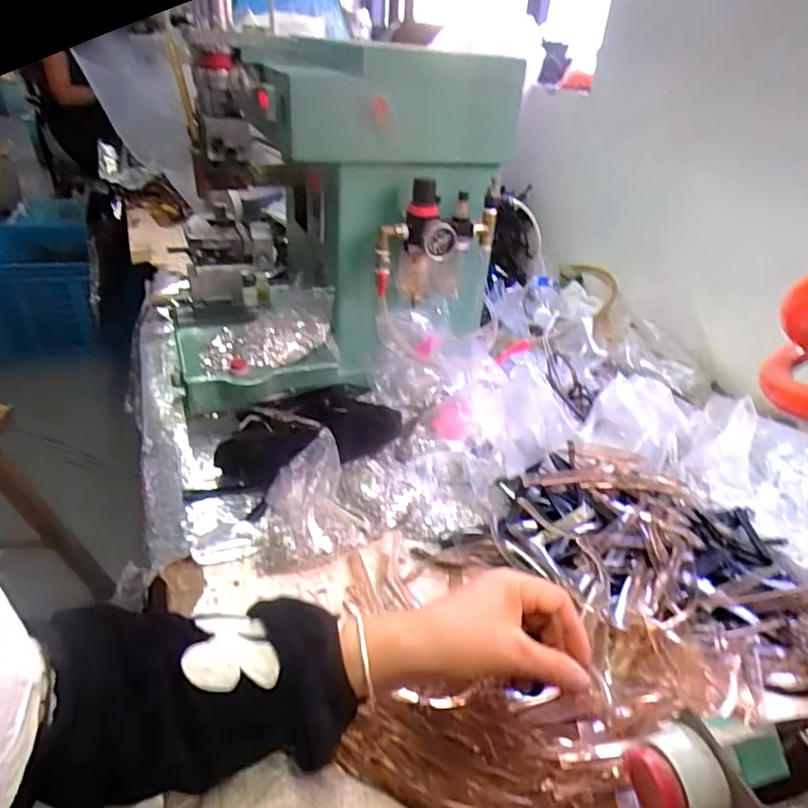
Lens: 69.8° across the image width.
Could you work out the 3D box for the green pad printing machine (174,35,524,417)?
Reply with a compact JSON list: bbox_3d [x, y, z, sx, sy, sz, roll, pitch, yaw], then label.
[{"bbox_3d":[-0.089,-0.223,0.721,0.373,0.381,0.208,-8,34,-17],"label":"green pad printing machine"}]

